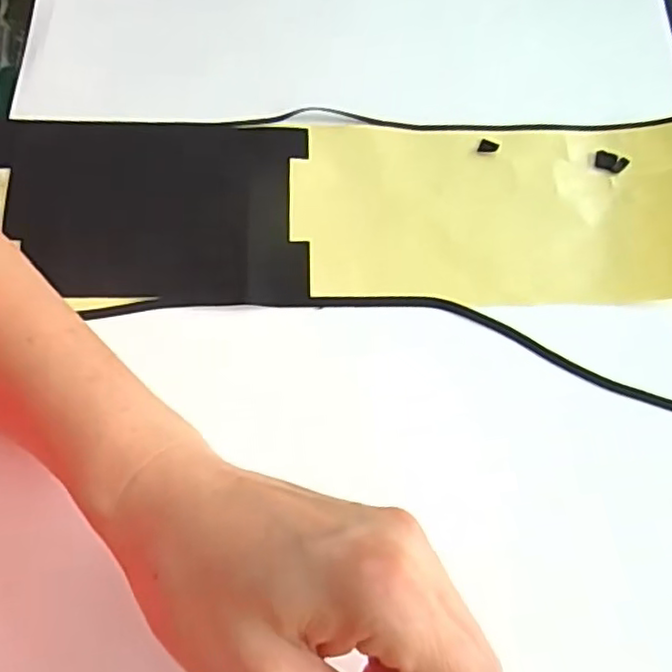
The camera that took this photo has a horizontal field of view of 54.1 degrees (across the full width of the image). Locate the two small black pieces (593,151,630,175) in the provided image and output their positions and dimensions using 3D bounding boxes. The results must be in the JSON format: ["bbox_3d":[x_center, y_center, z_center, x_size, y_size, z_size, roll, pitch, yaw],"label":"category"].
[{"bbox_3d":[0.150,-0.095,0.358,0.017,0.004,0.012,26,68,8],"label":"two small black pieces"}]

